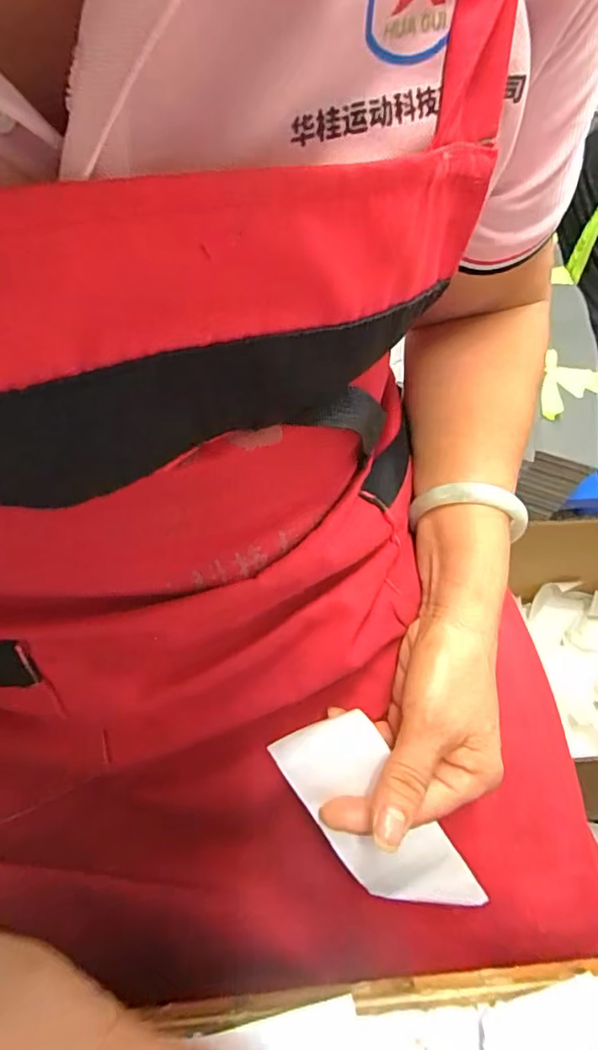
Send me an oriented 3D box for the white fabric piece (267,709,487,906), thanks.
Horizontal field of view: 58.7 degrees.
[{"bbox_3d":[0.044,0.159,0.281,0.051,0.018,0.134,-38,97,-15],"label":"white fabric piece"}]

